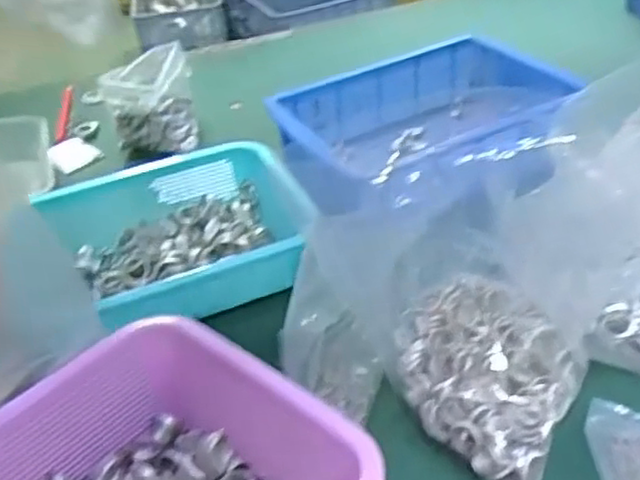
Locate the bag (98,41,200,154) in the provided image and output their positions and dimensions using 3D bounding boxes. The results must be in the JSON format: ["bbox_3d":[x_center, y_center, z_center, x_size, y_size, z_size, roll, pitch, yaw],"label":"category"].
[{"bbox_3d":[-0.197,-0.158,0.800,0.097,0.091,0.079,-9,37,-3],"label":"bag"}]

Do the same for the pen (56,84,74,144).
[{"bbox_3d":[-0.327,-0.162,0.875,0.015,0.013,0.146,-12,37,-7],"label":"pen"}]

